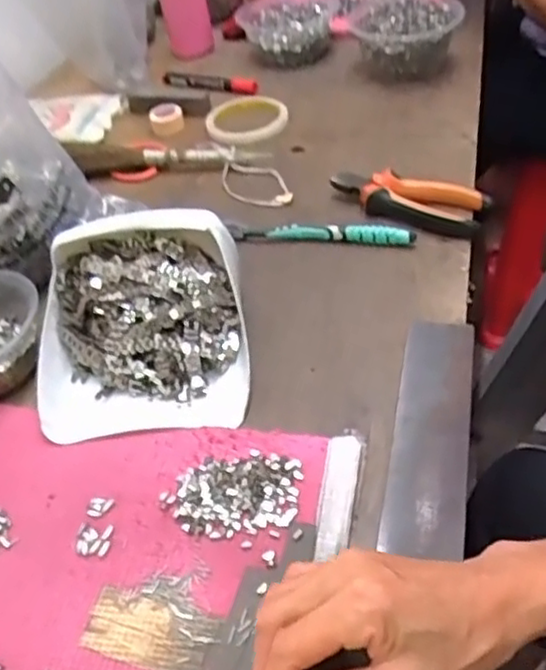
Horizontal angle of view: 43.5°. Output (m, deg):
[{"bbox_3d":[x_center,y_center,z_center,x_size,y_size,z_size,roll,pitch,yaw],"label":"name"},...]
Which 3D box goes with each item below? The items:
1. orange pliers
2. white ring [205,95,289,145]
[{"bbox_3d":[0.124,-0.125,0.640,0.146,0.023,0.058,16,49,23],"label":"orange pliers"},{"bbox_3d":[-0.031,-0.262,0.821,0.099,0.020,0.099,-4,44,4],"label":"white ring"}]

